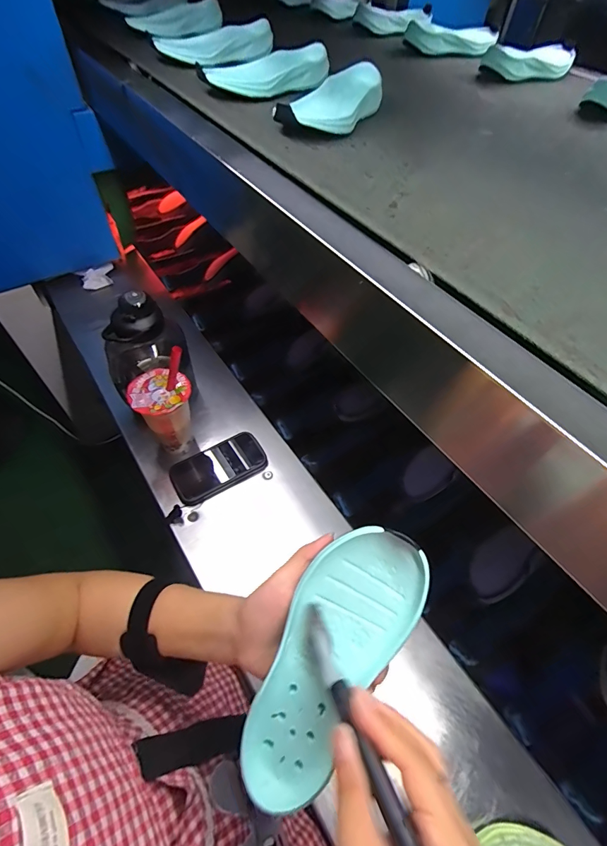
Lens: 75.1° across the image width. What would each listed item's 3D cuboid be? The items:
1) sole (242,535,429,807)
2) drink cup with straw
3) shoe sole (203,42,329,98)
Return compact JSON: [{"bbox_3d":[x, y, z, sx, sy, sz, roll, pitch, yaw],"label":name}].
[{"bbox_3d":[0.018,0.165,0.282,0.077,0.024,0.191,29,87,18],"label":"sole"},{"bbox_3d":[-0.220,-0.033,0.620,0.090,0.183,0.080,-35,59,-23],"label":"drink cup with straw"},{"bbox_3d":[-0.053,-0.516,0.579,0.201,0.036,0.086,-30,57,-21],"label":"shoe sole"}]

